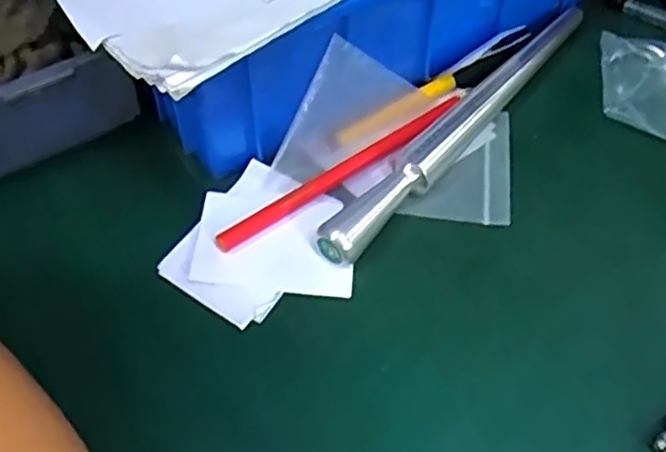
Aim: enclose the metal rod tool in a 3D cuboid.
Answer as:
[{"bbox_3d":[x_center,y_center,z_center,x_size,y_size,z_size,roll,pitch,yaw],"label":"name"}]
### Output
[{"bbox_3d":[0.072,-0.056,0.365,0.018,0.019,0.226,34,60,24],"label":"metal rod tool"}]

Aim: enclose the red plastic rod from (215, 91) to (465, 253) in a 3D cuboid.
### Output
[{"bbox_3d":[0.008,-0.031,0.347,0.154,0.010,0.013,-30,58,-21],"label":"red plastic rod"}]

